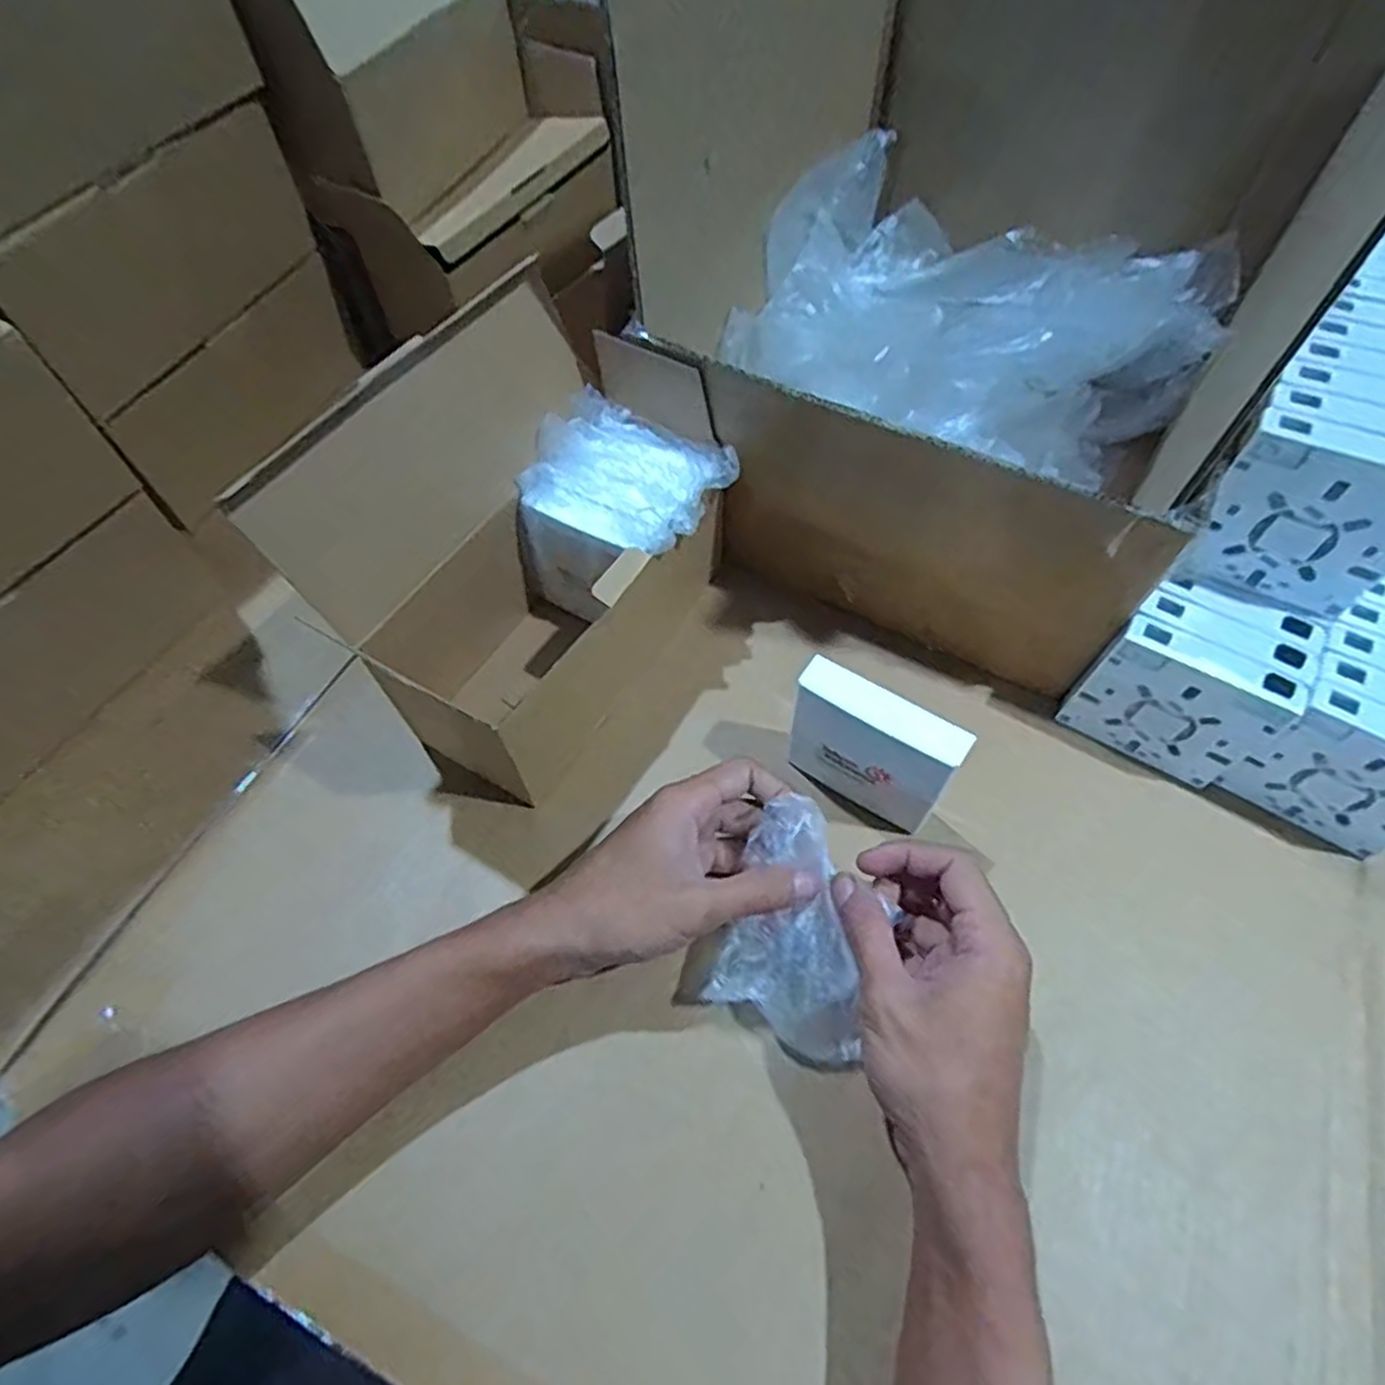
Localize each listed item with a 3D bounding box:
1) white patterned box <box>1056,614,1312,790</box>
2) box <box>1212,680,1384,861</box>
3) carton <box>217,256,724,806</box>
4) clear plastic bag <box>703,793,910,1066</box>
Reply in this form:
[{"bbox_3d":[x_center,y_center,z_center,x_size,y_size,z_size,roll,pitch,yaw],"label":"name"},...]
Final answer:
[{"bbox_3d":[0.263,0.006,0.406,0.088,0.083,0.023,28,64,16],"label":"white patterned box"},{"bbox_3d":[0.339,0.042,0.382,0.084,0.084,0.025,30,65,17],"label":"box"},{"bbox_3d":[-0.090,-0.082,0.407,0.126,0.173,0.217,27,64,16],"label":"carton"},{"bbox_3d":[0.052,0.113,0.357,0.082,0.050,0.103,18,62,11],"label":"clear plastic bag"}]

